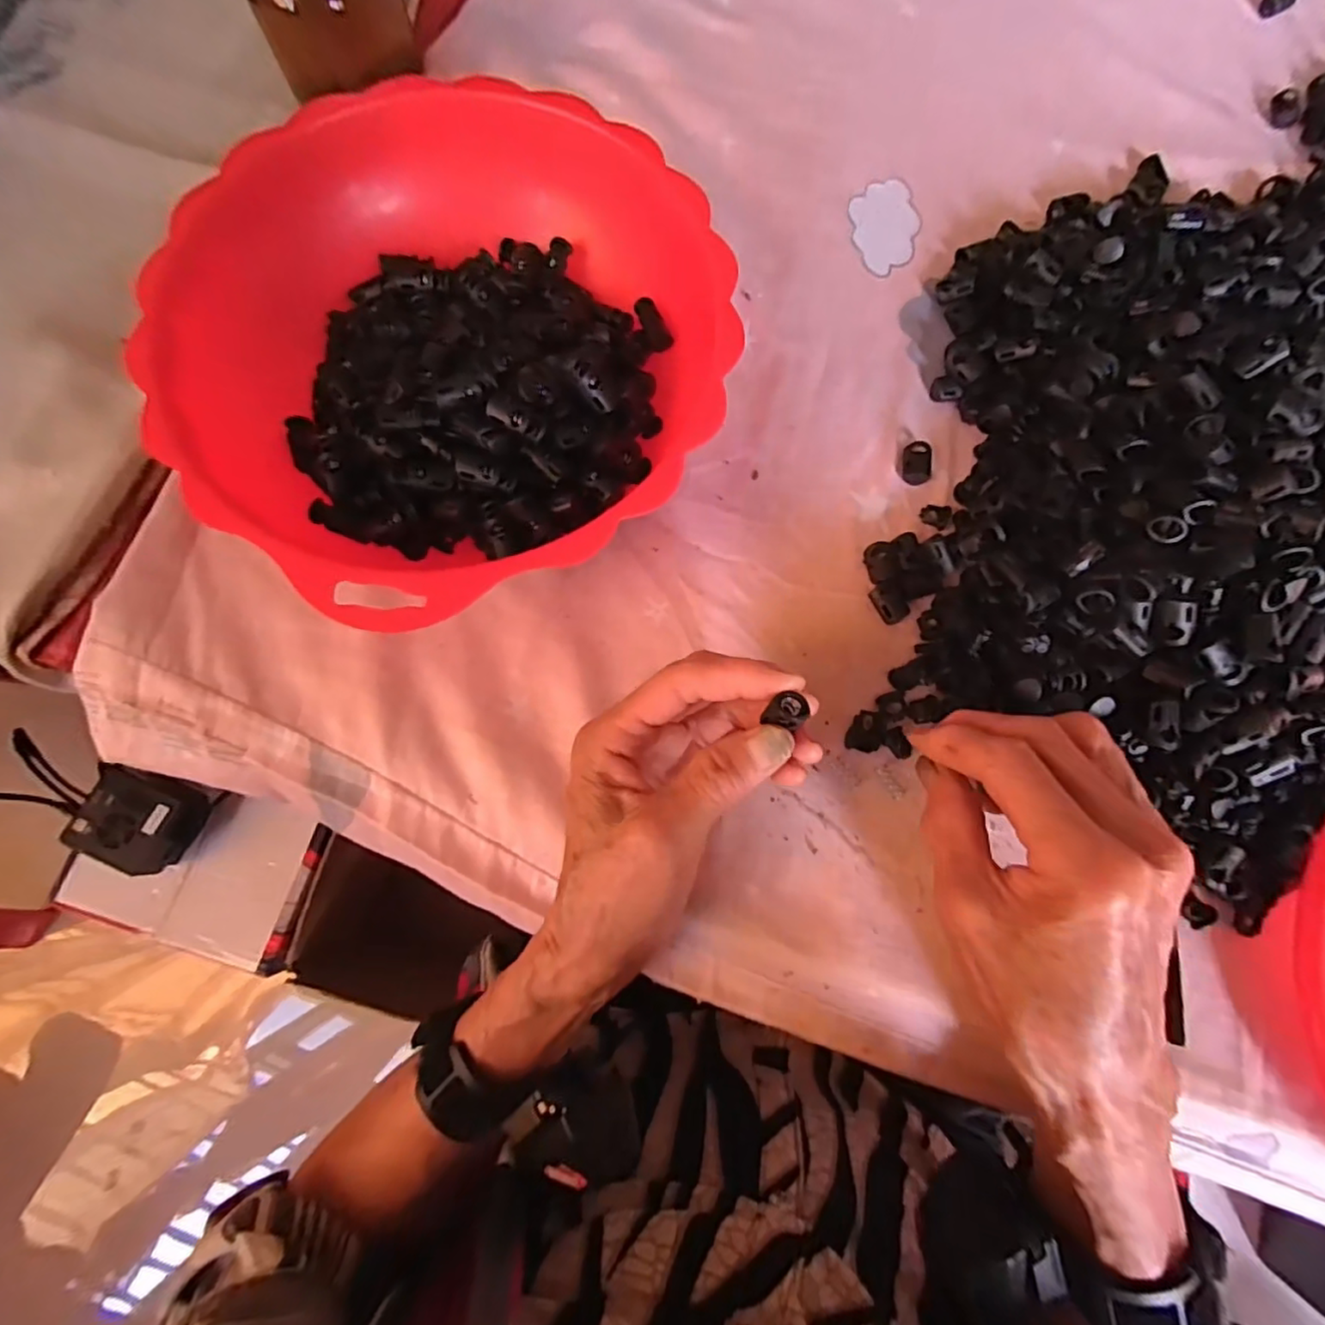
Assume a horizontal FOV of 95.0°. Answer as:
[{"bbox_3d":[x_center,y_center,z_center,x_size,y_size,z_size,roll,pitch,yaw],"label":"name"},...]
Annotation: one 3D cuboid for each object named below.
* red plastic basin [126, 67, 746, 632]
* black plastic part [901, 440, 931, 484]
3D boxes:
[{"bbox_3d":[-0.092,-0.137,0.282,0.225,0.070,0.239,0,76,0],"label":"red plastic basin"},{"bbox_3d":[0.132,-0.104,0.315,0.015,0.008,0.021,4,76,1],"label":"black plastic part"}]

